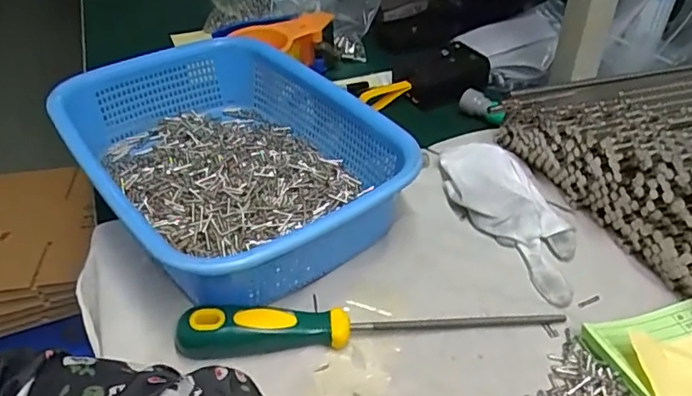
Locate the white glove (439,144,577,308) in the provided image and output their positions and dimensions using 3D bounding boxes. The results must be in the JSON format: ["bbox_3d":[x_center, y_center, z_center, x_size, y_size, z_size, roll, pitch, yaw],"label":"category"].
[{"bbox_3d":[0.133,0.013,0.442,0.079,0.022,0.164,-6,41,-6],"label":"white glove"}]

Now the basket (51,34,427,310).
[{"bbox_3d":[-0.092,-0.033,0.457,0.208,0.077,0.285,-28,48,-28],"label":"basket"}]

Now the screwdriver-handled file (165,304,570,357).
[{"bbox_3d":[0.018,0.078,0.358,0.244,0.032,0.023,-5,41,-5],"label":"screwdriver-handled file"}]

